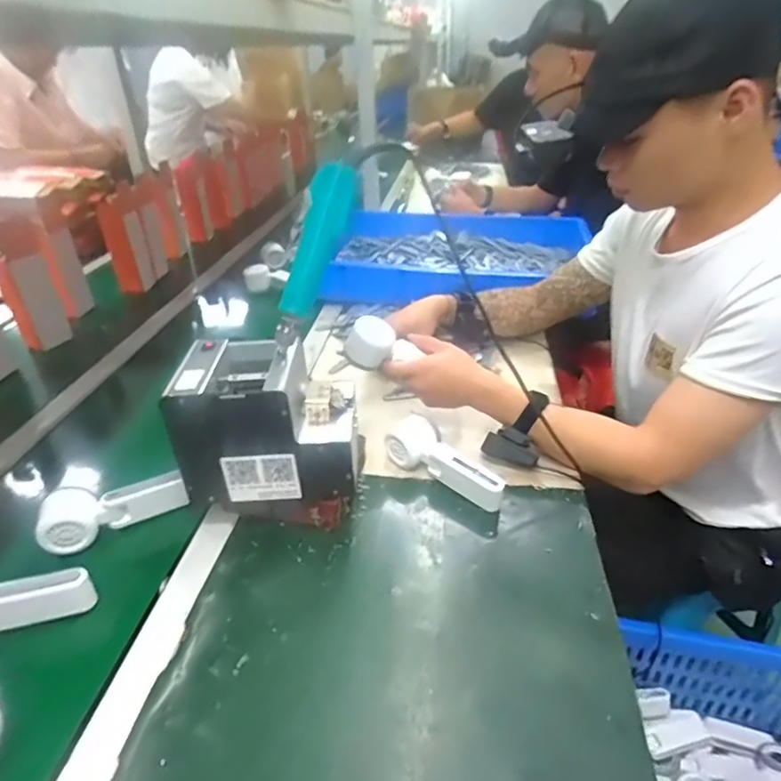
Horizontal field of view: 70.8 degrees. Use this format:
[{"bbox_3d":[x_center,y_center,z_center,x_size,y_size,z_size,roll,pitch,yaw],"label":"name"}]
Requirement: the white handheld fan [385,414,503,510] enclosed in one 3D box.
[{"bbox_3d":[0.066,0.083,0.665,0.157,0.064,0.040,19,38,30],"label":"white handheld fan"}]

